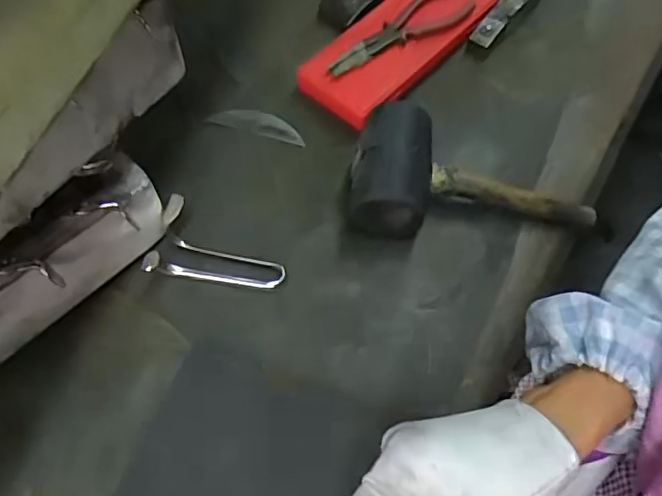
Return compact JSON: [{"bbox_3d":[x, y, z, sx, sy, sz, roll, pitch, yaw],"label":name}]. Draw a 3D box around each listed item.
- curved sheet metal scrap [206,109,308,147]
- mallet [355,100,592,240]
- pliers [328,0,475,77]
[{"bbox_3d":[-0.075,-0.134,0.594,0.100,0.011,0.031,13,61,6],"label":"curved sheet metal scrap"},{"bbox_3d":[0.133,-0.056,0.543,0.237,0.075,0.112,12,60,-14],"label":"mallet"},{"bbox_3d":[0.078,-0.240,0.618,0.198,0.020,0.048,-37,68,-20],"label":"pliers"}]

